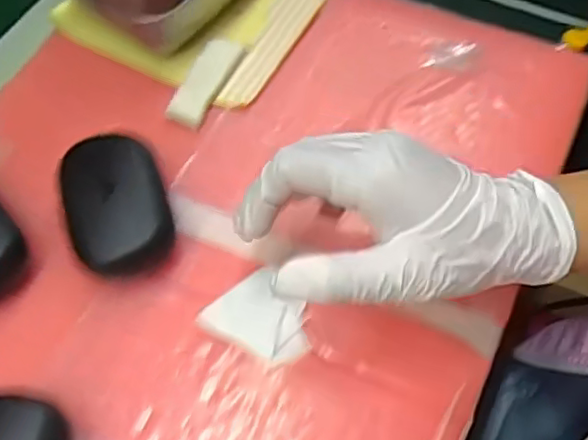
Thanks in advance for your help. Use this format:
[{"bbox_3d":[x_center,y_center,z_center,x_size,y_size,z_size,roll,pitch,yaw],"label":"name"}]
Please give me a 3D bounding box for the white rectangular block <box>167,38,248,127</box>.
[{"bbox_3d":[-0.058,-0.092,0.406,0.026,0.007,0.069,24,63,10],"label":"white rectangular block"}]

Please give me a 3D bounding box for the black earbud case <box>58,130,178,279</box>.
[{"bbox_3d":[-0.098,-0.008,0.345,0.052,0.032,0.082,-17,64,-11],"label":"black earbud case"}]

